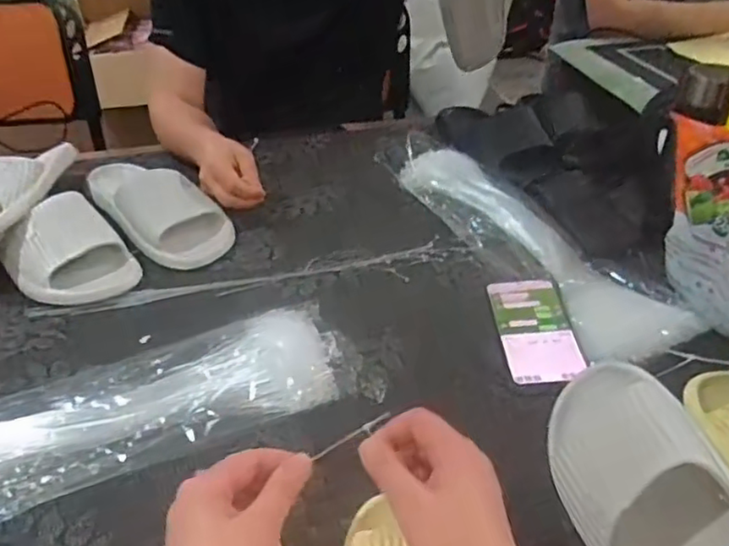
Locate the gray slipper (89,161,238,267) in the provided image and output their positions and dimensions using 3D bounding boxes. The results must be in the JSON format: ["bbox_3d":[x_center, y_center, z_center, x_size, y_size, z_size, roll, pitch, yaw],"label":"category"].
[{"bbox_3d":[-0.274,-0.104,0.825,0.117,0.076,0.256,-26,43,-29],"label":"gray slipper"}]

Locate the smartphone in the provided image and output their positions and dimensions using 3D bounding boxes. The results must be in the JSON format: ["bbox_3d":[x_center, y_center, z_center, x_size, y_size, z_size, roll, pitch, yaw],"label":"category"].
[{"bbox_3d":[0.171,0.054,0.637,0.074,0.014,0.151,-2,36,0],"label":"smartphone"}]

